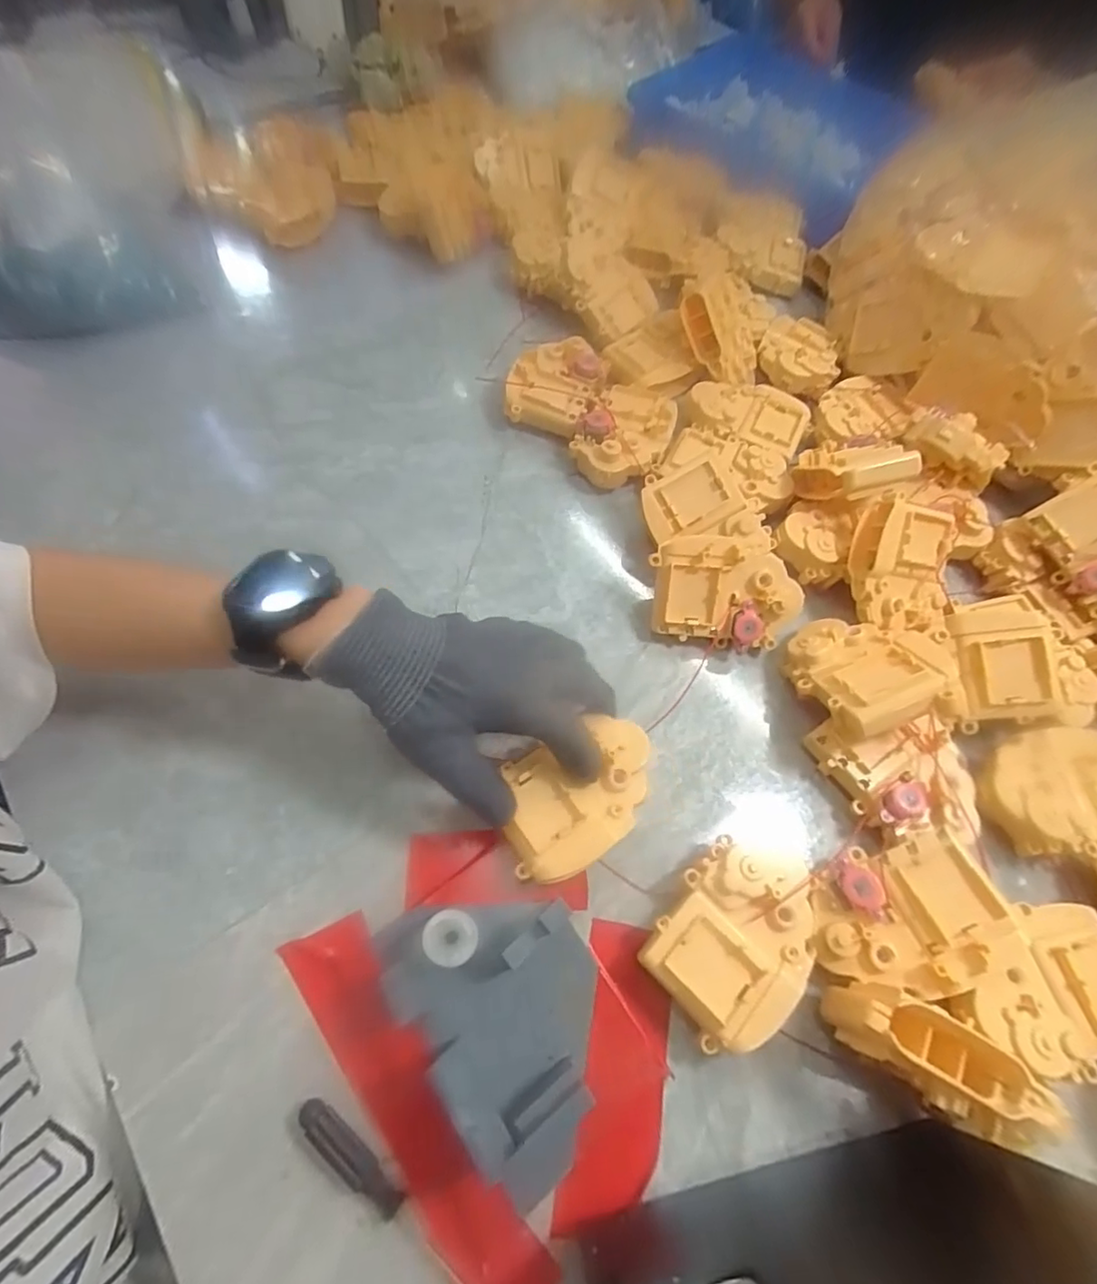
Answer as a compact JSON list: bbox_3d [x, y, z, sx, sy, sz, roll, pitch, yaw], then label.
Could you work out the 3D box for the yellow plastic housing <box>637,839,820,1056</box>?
[{"bbox_3d":[0.099,0.155,0.311,0.098,0.038,0.076,-40,71,-22],"label":"yellow plastic housing"}]

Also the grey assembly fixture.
[{"bbox_3d":[-0.021,0.176,0.283,0.101,0.047,0.135,-36,69,-21],"label":"grey assembly fixture"}]

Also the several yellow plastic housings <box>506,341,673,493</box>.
[{"bbox_3d":[0.035,-0.192,0.488,0.100,0.035,0.147,-40,71,-22],"label":"several yellow plastic housings"}]

